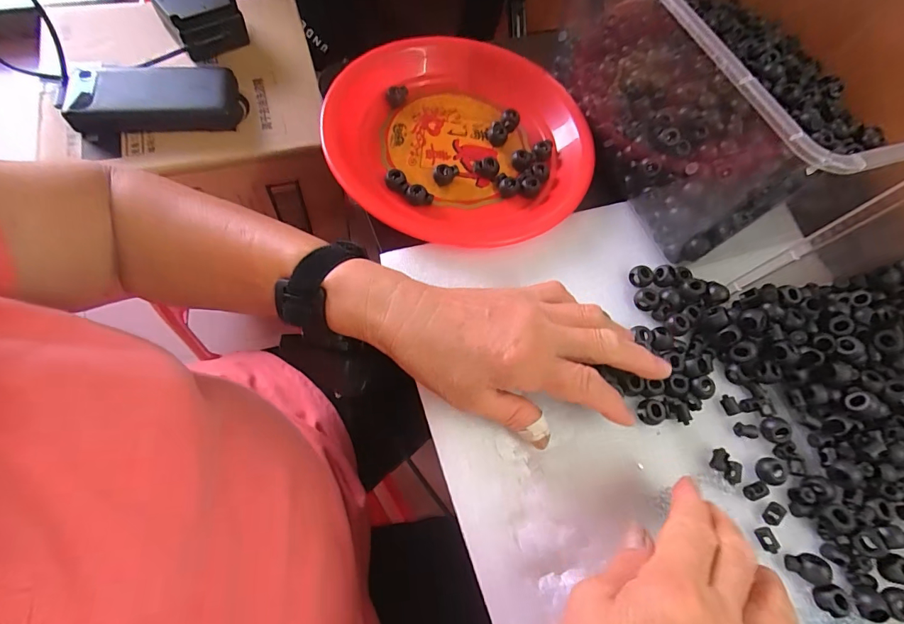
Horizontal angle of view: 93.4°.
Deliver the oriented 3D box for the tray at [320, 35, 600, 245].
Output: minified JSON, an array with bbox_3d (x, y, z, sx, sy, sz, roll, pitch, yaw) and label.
[{"bbox_3d":[0.010,-0.152,0.373,0.218,0.035,0.226,30,66,6],"label":"tray"}]

